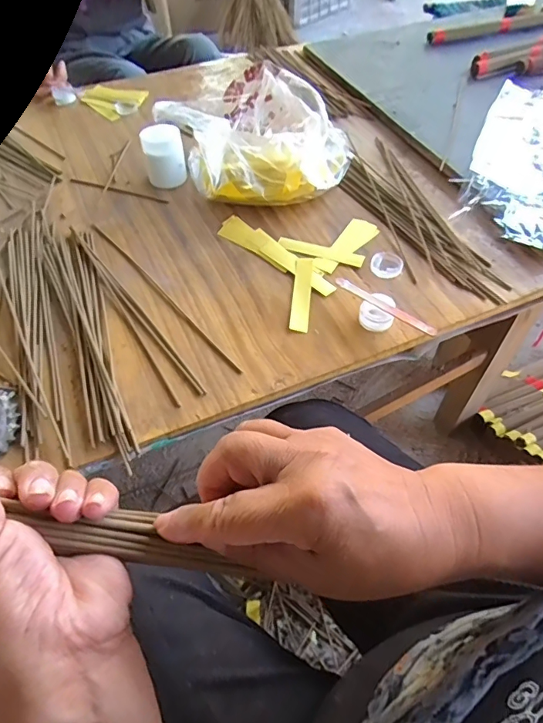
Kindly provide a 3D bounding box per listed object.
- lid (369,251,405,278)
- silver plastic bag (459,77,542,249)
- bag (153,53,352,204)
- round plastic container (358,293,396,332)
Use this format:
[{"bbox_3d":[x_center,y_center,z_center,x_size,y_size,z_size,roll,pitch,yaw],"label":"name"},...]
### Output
[{"bbox_3d":[0.141,-0.119,0.557,0.038,0.006,0.038,-1,54,1],"label":"lid"},{"bbox_3d":[0.383,-0.291,0.651,0.174,0.036,0.383,19,56,15],"label":"silver plastic bag"},{"bbox_3d":[-0.026,-0.327,0.666,0.269,0.090,0.230,35,62,24],"label":"bag"},{"bbox_3d":[0.115,-0.054,0.502,0.037,0.029,0.031,6,54,6],"label":"round plastic container"}]

